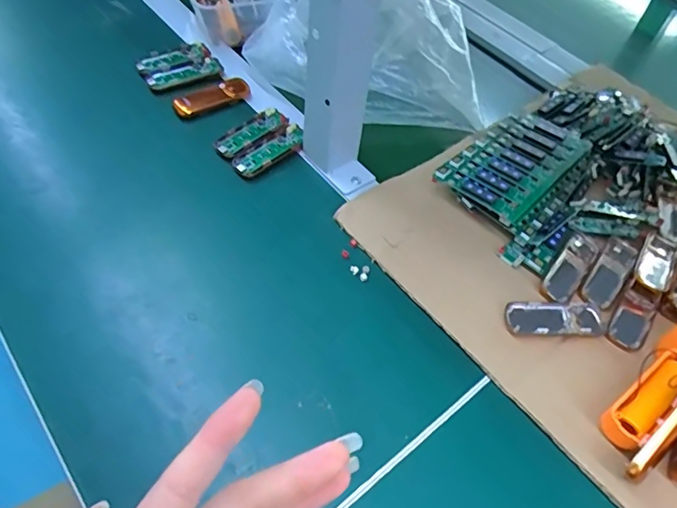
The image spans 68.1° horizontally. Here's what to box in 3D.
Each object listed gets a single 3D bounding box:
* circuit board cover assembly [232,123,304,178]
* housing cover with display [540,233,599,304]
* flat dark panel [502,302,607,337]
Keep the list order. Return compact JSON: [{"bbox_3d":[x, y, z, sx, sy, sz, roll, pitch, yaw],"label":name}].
[{"bbox_3d":[-0.068,-0.102,0.498,0.083,0.014,0.030,-35,65,-25],"label":"circuit board cover assembly"},{"bbox_3d":[0.205,0.011,0.442,0.026,0.009,0.084,36,60,18],"label":"housing cover with display"},{"bbox_3d":[0.178,0.053,0.410,0.082,0.009,0.028,1,55,-4],"label":"flat dark panel"}]

